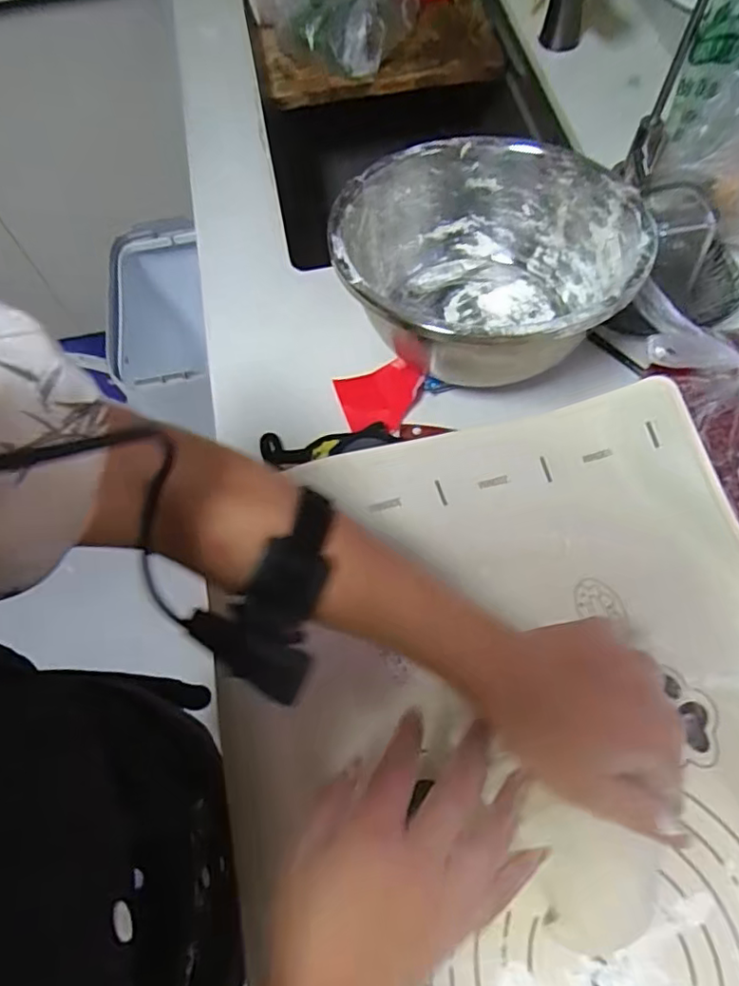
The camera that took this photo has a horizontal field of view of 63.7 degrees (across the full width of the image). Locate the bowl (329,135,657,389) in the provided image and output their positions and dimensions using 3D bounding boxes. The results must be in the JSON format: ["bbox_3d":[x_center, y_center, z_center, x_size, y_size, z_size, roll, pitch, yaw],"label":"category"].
[{"bbox_3d":[0.097,-0.198,0.517,0.242,0.109,0.236,-1,65,2],"label":"bowl"}]

